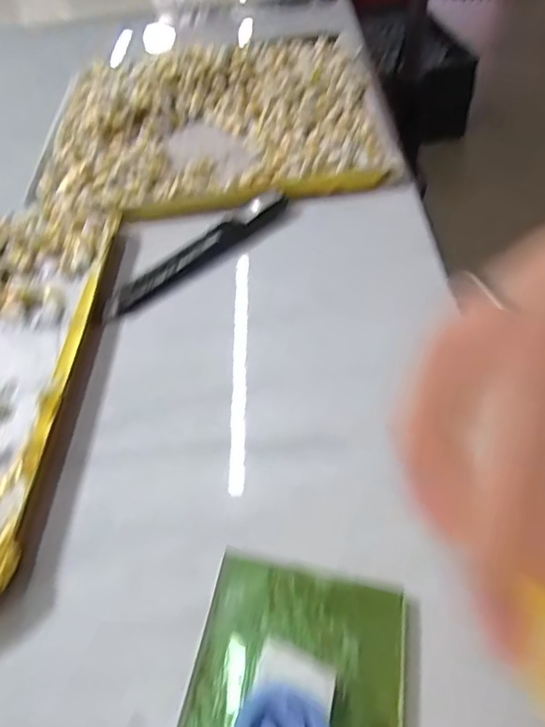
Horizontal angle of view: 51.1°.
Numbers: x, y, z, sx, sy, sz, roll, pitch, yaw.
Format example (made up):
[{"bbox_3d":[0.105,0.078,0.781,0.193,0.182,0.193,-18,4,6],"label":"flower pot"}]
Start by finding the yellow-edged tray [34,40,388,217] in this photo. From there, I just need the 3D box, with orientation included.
[{"bbox_3d":[-0.049,-0.185,0.415,0.232,0.021,0.214,-8,49,0],"label":"yellow-edged tray"}]

